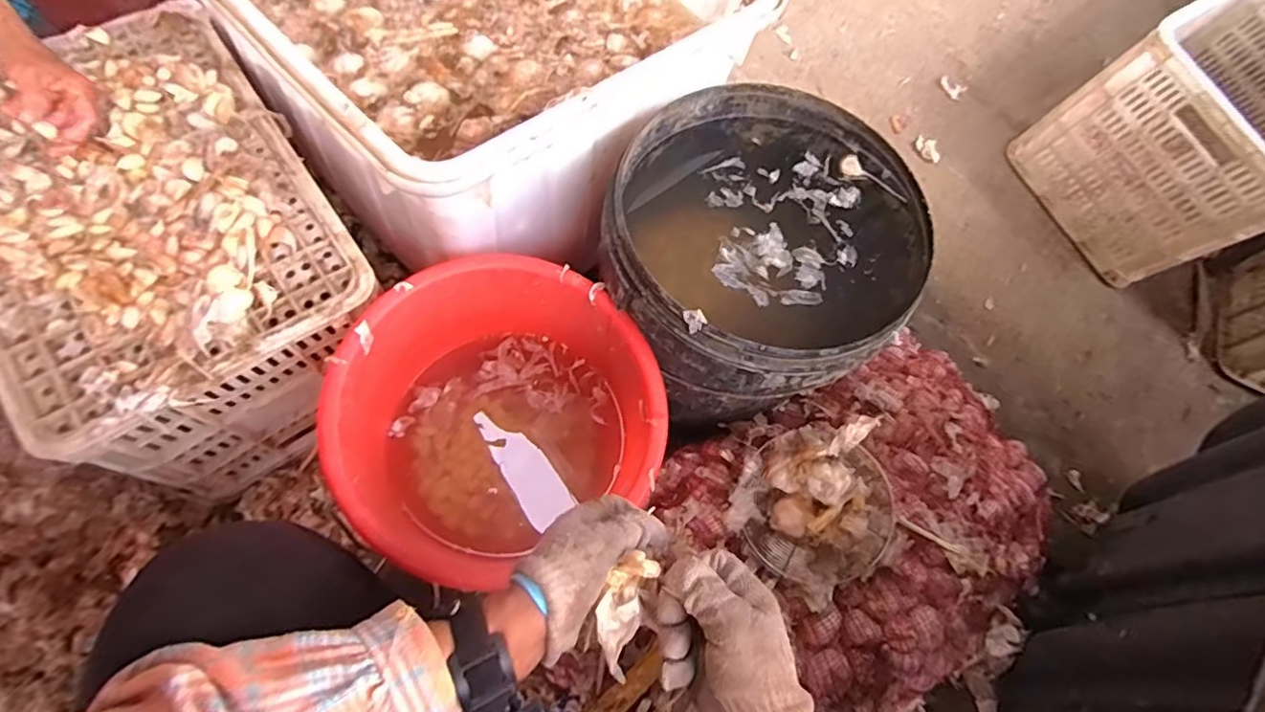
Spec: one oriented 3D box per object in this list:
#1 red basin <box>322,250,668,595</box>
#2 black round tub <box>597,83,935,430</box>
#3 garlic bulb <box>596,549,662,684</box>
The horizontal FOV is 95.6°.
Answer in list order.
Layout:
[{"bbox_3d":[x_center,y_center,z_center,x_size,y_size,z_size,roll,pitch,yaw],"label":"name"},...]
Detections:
[{"bbox_3d":[-0.149,0.084,0.692,0.324,0.267,0.294,-25,66,-15],"label":"red basin"},{"bbox_3d":[0.147,-0.098,0.729,0.331,0.284,0.352,1,62,-2],"label":"black round tub"},{"bbox_3d":[-0.008,0.183,0.404,0.032,0.027,0.073,15,70,6],"label":"garlic bulb"}]

